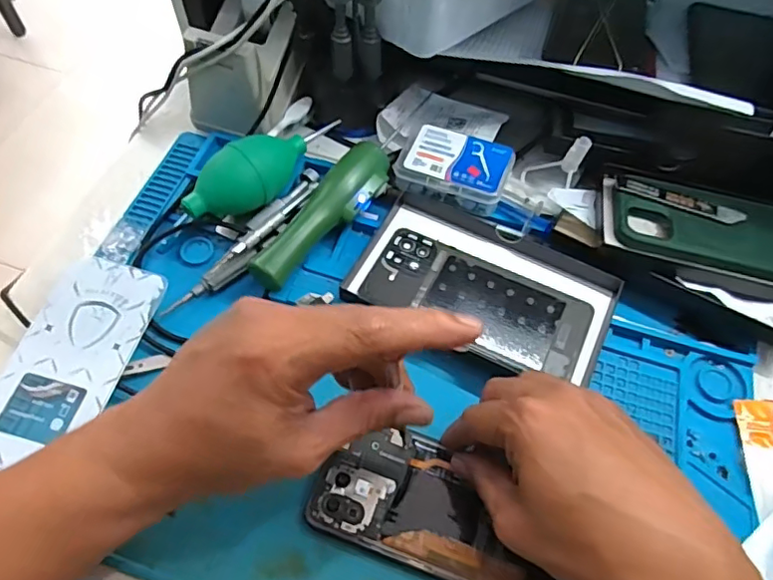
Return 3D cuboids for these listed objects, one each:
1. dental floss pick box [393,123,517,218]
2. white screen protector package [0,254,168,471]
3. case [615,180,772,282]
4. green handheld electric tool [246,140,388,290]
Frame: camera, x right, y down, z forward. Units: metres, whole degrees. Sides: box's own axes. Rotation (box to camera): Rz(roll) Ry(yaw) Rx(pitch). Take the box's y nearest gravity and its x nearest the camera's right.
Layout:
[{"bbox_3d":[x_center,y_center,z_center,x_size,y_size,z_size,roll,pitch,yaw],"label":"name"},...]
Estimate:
[{"bbox_3d":[0.054,-0.096,0.443,0.085,0.034,0.051,21,60,9],"label":"dental floss pick box"},{"bbox_3d":[-0.207,0.046,0.368,0.071,0.018,0.145,16,60,6],"label":"white screen protector package"},{"bbox_3d":[0.251,-0.047,0.420,0.153,0.011,0.077,14,60,5],"label":"case"},{"bbox_3d":[-0.046,-0.056,0.421,0.036,0.033,0.137,34,63,16],"label":"green handheld electric tool"}]

